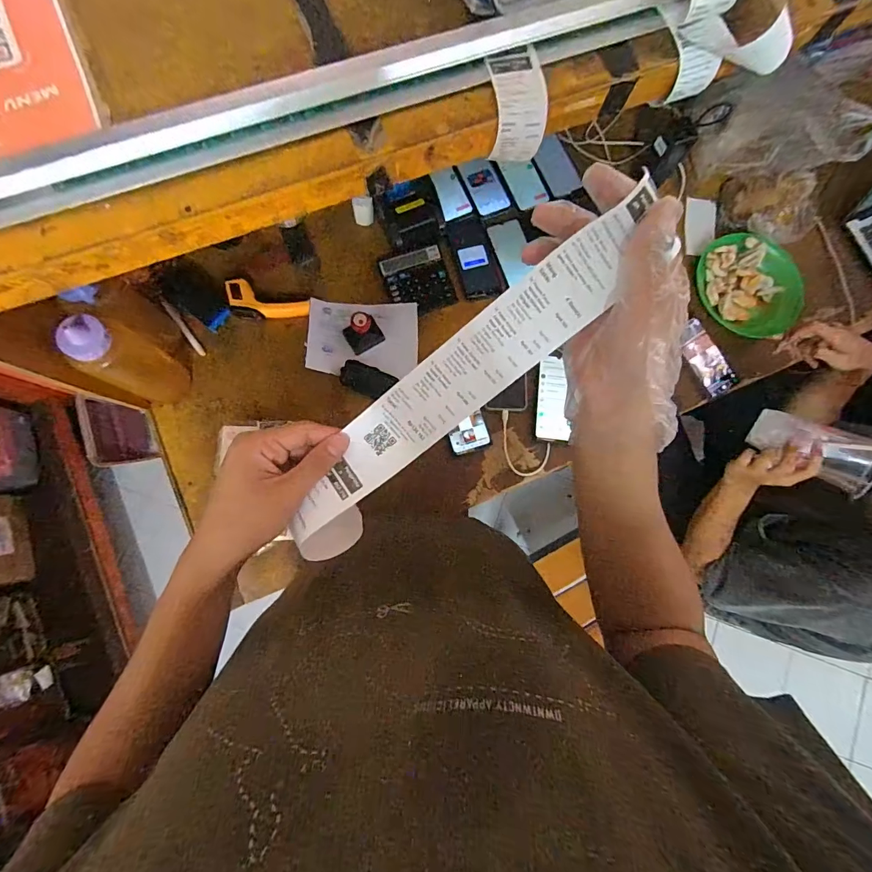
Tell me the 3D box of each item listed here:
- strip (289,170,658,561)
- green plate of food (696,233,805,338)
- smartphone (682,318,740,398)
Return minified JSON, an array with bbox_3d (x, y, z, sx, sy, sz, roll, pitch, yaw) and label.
[{"bbox_3d":[0.012,-0.036,0.317,0.339,0.036,0.064,-43,86,12],"label":"strip"},{"bbox_3d":[0.622,-0.304,0.830,0.158,0.055,0.213,-30,85,-7],"label":"green plate of food"},{"bbox_3d":[0.538,-0.158,0.830,0.065,0.015,0.153,-23,84,-6],"label":"smartphone"}]

